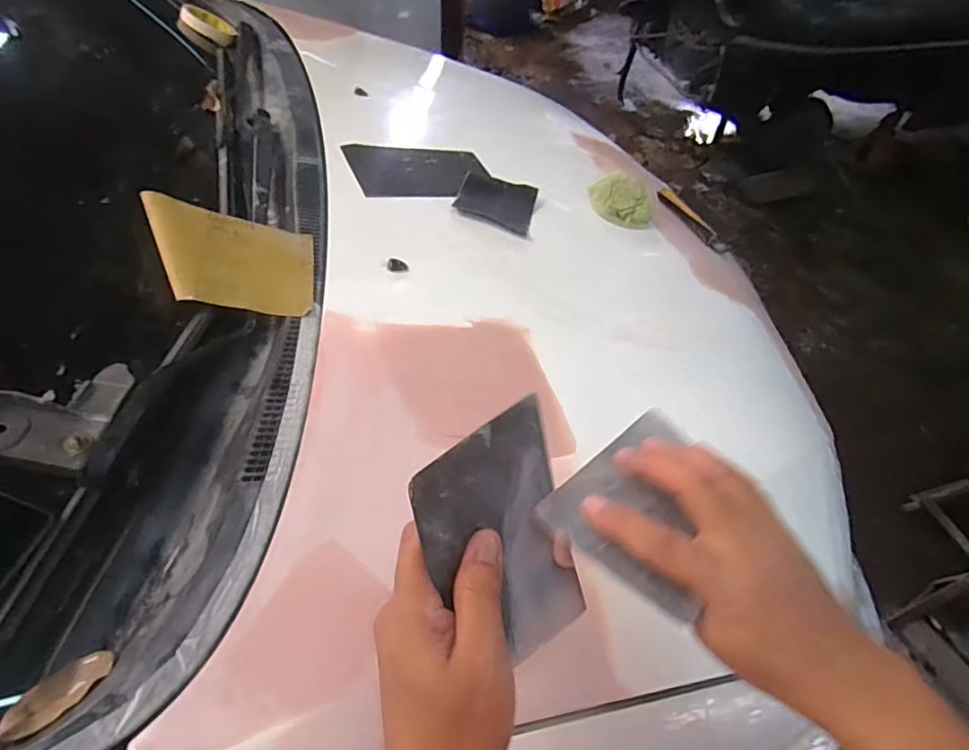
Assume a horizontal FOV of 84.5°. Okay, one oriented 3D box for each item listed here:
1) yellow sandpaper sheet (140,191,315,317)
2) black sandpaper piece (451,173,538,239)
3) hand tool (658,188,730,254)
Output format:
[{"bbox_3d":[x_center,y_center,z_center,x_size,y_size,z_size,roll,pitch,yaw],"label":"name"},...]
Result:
[{"bbox_3d":[-0.277,-0.128,0.585,0.170,0.010,0.141,7,50,-28],"label":"yellow sandpaper sheet"},{"bbox_3d":[0.020,-0.267,0.821,0.114,0.023,0.137,13,51,4],"label":"black sandpaper piece"},{"bbox_3d":[0.382,-0.284,0.978,0.033,0.020,0.164,-32,75,-27],"label":"hand tool"}]

